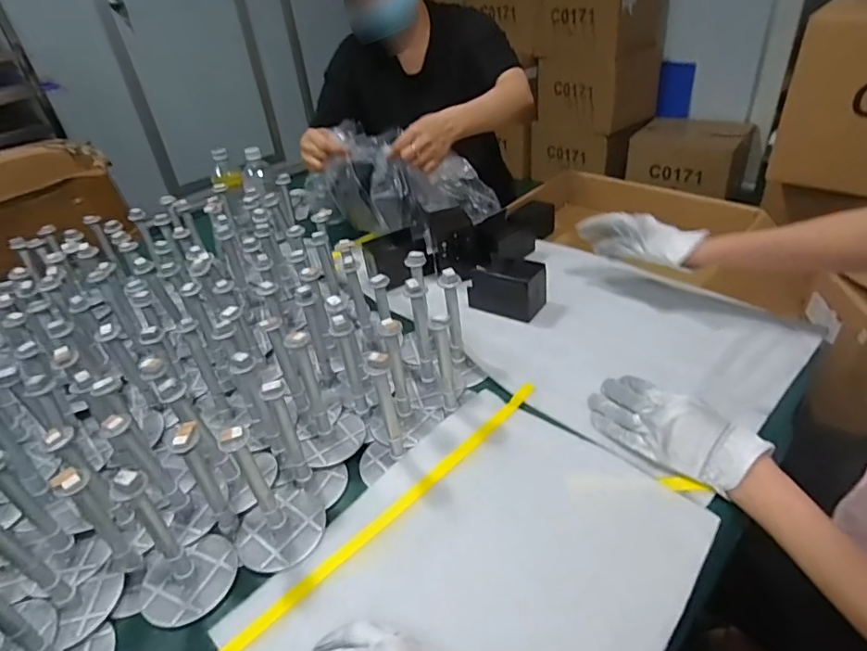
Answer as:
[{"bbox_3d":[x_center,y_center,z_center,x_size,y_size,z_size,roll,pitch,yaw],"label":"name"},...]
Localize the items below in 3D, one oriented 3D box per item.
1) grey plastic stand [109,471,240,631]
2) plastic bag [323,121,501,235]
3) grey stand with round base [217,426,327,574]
[{"bbox_3d":[-0.251,0.193,0.488,0.088,0.157,0.081,-26,40,-25],"label":"grey plastic stand"},{"bbox_3d":[-0.037,-0.291,1.012,0.285,0.183,0.162,6,37,17],"label":"plastic bag"},{"bbox_3d":[-0.171,0.157,0.528,0.090,0.150,0.094,-24,39,-24],"label":"grey stand with round base"}]

